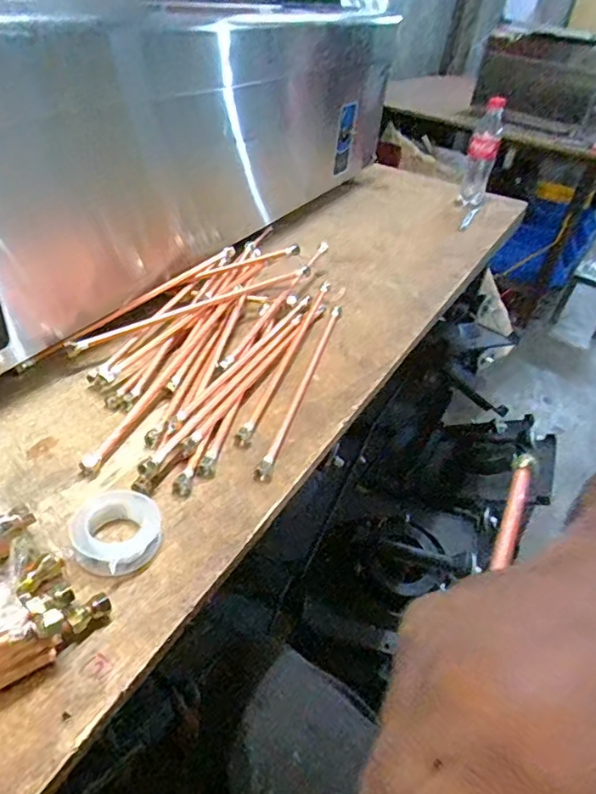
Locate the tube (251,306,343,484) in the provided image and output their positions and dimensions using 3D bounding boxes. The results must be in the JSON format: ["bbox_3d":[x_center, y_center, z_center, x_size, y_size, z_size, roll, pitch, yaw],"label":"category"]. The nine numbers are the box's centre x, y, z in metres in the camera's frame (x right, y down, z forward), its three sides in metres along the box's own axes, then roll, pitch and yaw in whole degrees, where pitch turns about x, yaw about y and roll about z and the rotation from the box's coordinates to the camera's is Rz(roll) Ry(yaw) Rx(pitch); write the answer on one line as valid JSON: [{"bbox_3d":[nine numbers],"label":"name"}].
[{"bbox_3d":[0.008,-0.021,0.567,0.015,0.012,0.303,14,39,8],"label":"tube"}]

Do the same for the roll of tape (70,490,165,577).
[{"bbox_3d":[-0.130,0.096,0.389,0.057,0.018,0.064,15,39,9],"label":"roll of tape"}]

